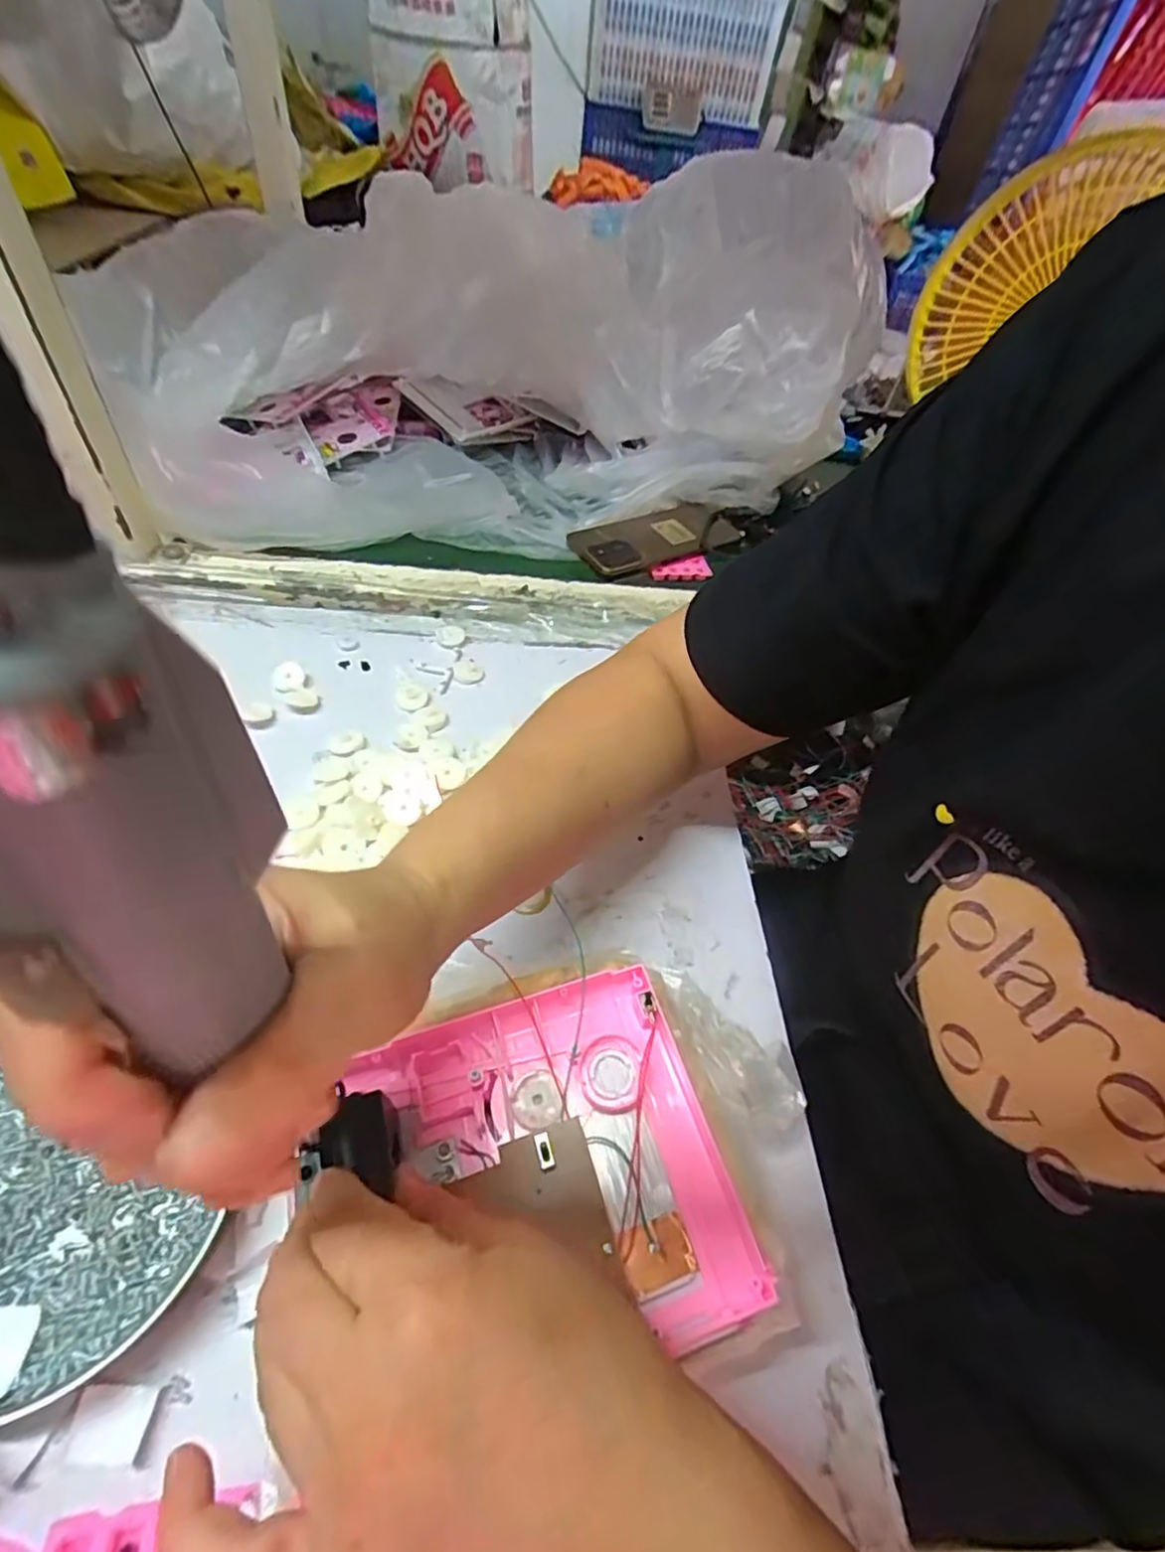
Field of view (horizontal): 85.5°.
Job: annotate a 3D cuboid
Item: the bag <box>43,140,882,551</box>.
[{"bbox_3d":[-0.086,-0.419,0.623,0.612,0.207,0.346,-10,52,-16],"label":"bag"}]

